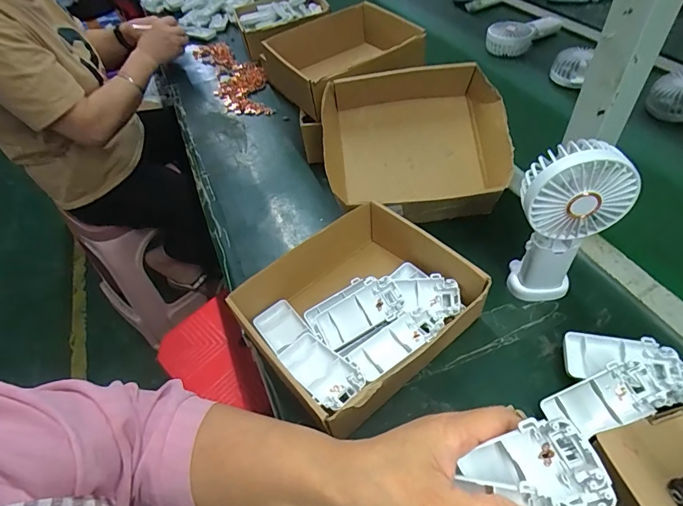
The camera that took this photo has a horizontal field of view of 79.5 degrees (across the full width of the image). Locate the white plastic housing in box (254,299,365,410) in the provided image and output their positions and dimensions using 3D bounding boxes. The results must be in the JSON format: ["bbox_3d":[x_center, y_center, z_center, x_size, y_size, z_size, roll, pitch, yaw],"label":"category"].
[{"bbox_3d":[-0.039,0.102,0.426,0.047,0.019,0.153,-33,39,-22],"label":"white plastic housing in box"}]

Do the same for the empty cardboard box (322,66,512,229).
[{"bbox_3d":[0.106,-0.143,0.548,0.238,0.085,0.210,-4,70,8],"label":"empty cardboard box"}]

